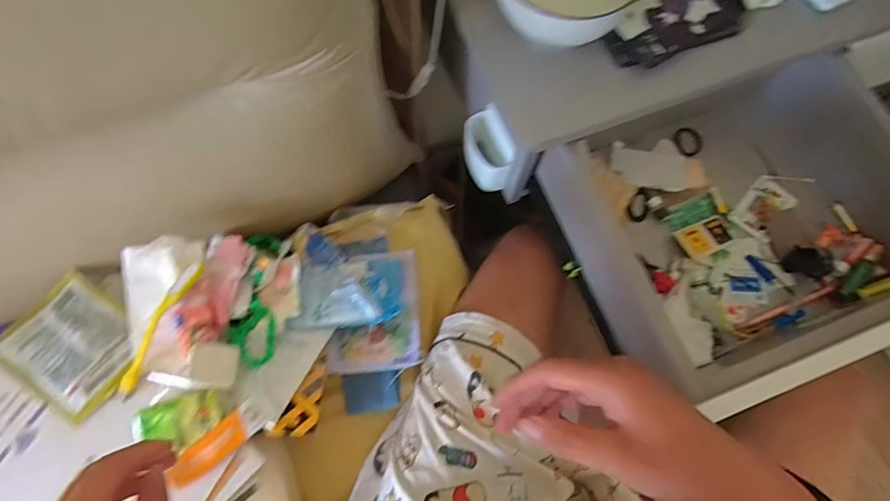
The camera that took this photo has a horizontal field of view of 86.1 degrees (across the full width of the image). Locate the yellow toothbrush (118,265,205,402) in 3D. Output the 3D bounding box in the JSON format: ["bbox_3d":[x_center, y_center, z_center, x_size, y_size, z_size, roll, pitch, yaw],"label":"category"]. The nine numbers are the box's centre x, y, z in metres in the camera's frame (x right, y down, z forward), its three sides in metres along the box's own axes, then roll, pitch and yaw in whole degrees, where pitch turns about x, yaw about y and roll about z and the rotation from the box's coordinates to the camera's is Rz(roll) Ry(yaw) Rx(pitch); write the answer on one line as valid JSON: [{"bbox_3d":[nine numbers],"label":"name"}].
[{"bbox_3d":[-0.307,0.082,0.511,0.023,0.009,0.154,26,85,8],"label":"yellow toothbrush"}]

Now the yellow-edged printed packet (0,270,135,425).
[{"bbox_3d":[-0.406,0.104,0.521,0.151,0.019,0.112,34,72,11],"label":"yellow-edged printed packet"}]

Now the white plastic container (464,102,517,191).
[{"bbox_3d":[0.057,-0.132,0.638,0.040,0.097,0.083,-27,72,-11],"label":"white plastic container"}]

